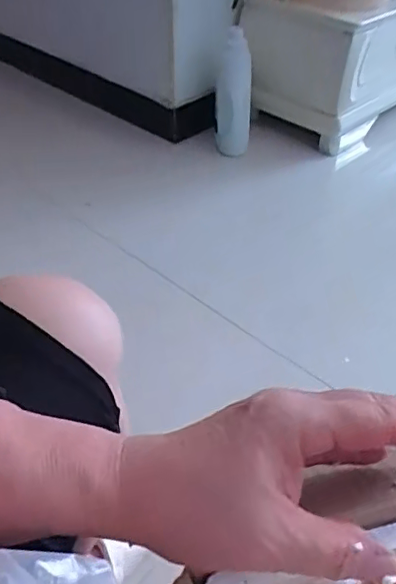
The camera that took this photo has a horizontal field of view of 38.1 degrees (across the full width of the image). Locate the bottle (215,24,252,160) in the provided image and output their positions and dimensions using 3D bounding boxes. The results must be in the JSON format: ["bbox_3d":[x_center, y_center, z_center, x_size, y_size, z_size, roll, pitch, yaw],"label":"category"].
[{"bbox_3d":[0.080,-0.433,1.266,0.081,0.268,0.088,4,40,3],"label":"bottle"}]

